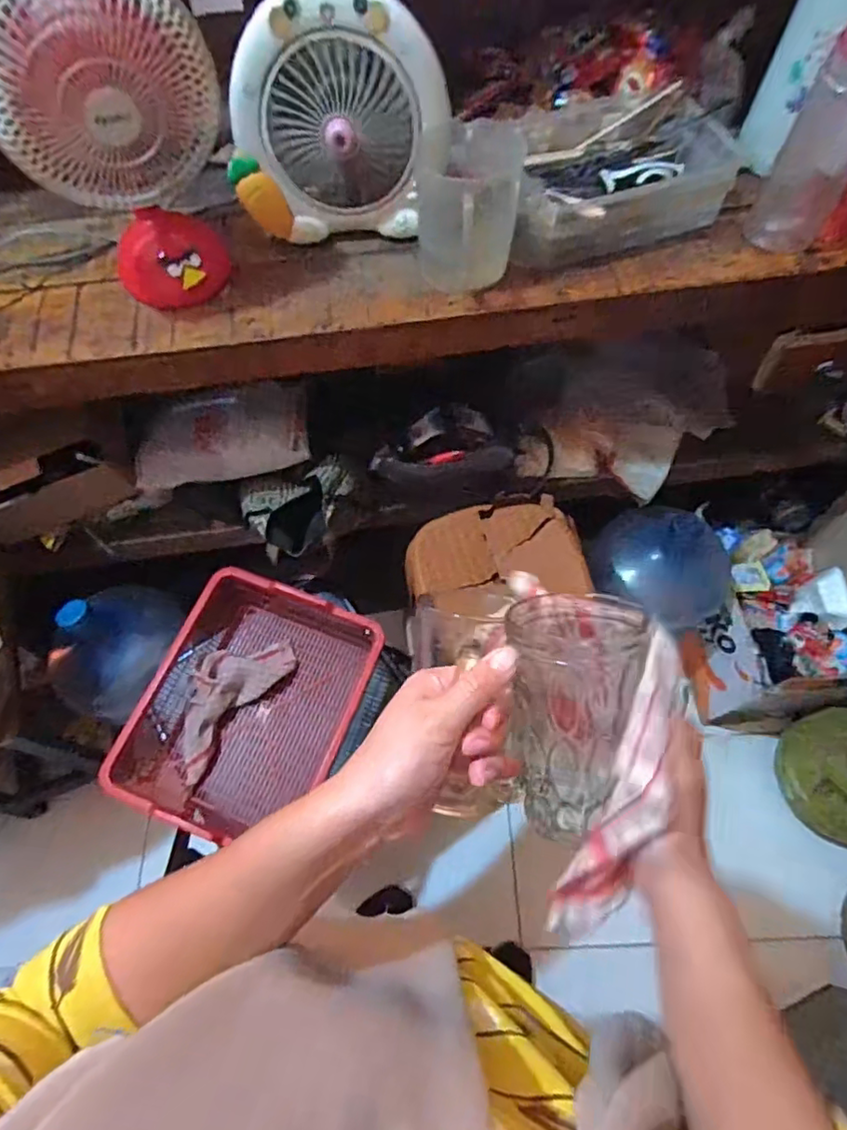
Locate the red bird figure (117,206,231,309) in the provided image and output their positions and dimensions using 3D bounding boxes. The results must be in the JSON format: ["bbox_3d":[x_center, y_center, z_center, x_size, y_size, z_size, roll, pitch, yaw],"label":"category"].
[{"bbox_3d":[-0.327,-0.398,0.773,0.133,0.049,0.145,-1,62,1],"label":"red bird figure"}]

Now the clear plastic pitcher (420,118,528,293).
[{"bbox_3d":[0.054,-0.436,0.741,0.122,0.135,0.164,3,62,3],"label":"clear plastic pitcher"}]

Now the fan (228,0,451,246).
[{"bbox_3d":[-0.102,-0.517,0.705,0.249,0.239,0.074,5,62,4],"label":"fan"}]

